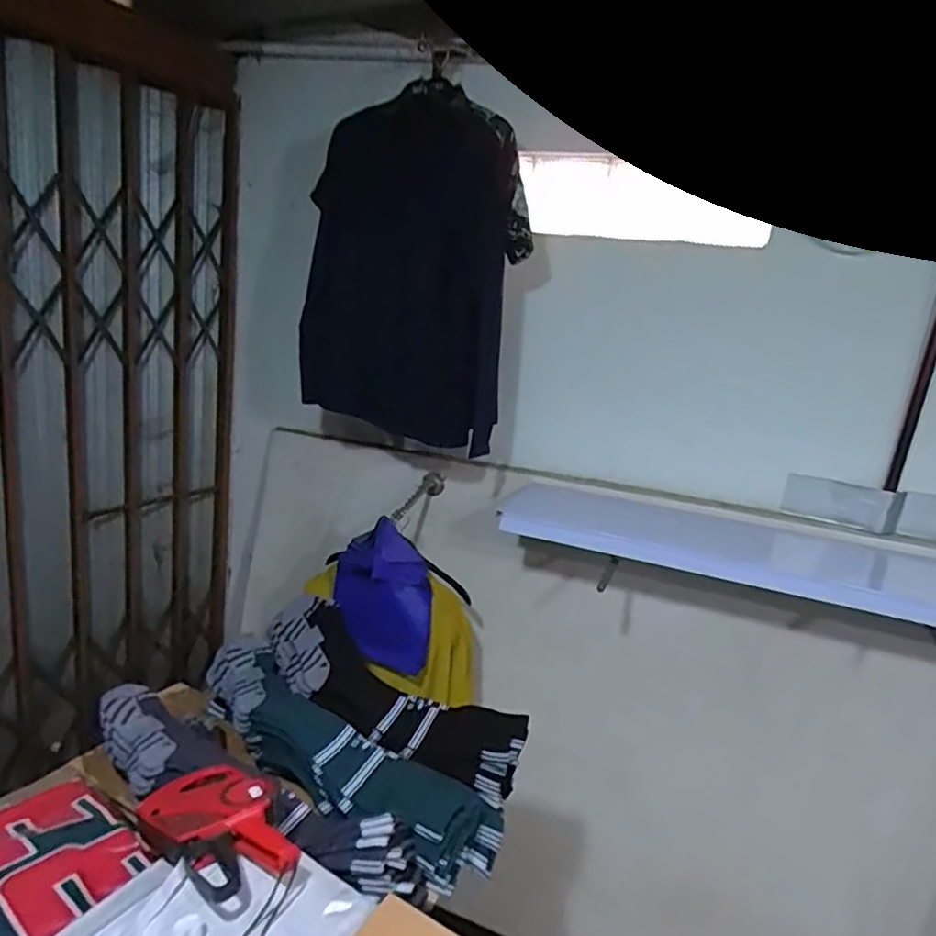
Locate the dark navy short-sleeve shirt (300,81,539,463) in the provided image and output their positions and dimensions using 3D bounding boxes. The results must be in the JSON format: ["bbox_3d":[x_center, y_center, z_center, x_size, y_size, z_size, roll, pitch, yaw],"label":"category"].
[{"bbox_3d":[-0.108,-0.436,1.519,0.484,0.733,0.271,8,13,15],"label":"dark navy short-sleeve shirt"}]

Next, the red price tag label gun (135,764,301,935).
[{"bbox_3d":[-0.279,0.432,0.737,0.239,0.057,0.126,14,15,36],"label":"red price tag label gun"}]

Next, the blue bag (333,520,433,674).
[{"bbox_3d":[-0.200,0.298,1.467,0.226,0.340,0.059,7,12,9],"label":"blue bag"}]

